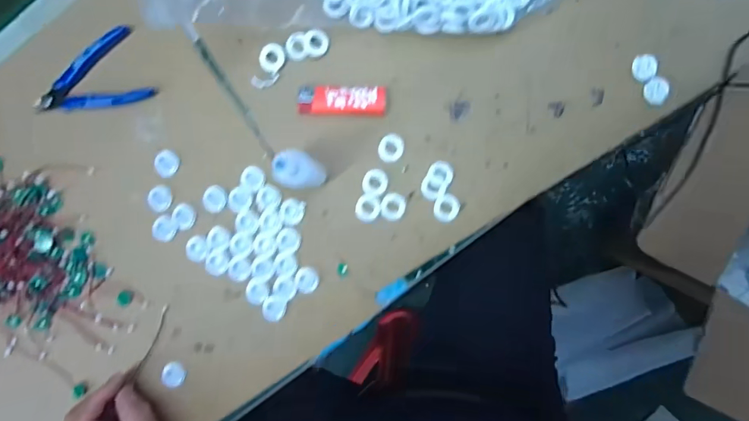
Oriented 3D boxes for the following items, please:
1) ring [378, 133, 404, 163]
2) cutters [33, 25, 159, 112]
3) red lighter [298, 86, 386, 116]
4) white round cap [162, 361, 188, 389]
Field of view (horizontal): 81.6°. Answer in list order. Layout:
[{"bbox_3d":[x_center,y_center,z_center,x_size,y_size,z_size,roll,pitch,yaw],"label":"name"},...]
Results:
[{"bbox_3d":[0.015,-0.059,0.406,0.023,0.004,0.026,1,94,3],"label":"ring"},{"bbox_3d":[-0.274,-0.124,0.415,0.114,0.017,0.062,-19,93,5],"label":"cutters"},{"bbox_3d":[-0.030,-0.101,0.402,0.080,0.008,0.026,1,94,3],"label":"red lighter"},{"bbox_3d":[-0.203,0.166,0.440,0.022,0.012,0.024,0,94,3],"label":"white round cap"}]

